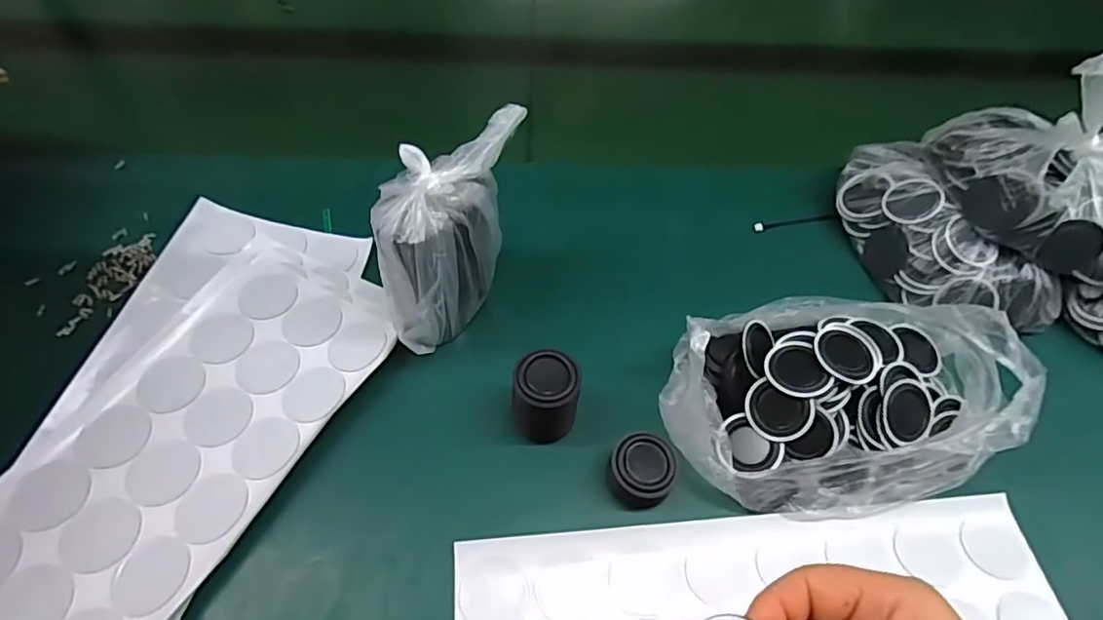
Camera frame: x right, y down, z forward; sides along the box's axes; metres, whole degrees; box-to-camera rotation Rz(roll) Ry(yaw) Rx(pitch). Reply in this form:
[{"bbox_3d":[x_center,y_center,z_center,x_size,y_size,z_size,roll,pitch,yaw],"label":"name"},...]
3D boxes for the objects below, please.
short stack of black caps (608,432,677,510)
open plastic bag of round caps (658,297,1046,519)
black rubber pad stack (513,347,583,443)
[{"bbox_3d":[0.054,0.097,0.348,0.037,0.029,0.038,27,59,15],"label":"short stack of black caps"},{"bbox_3d":[0.166,0.045,0.354,0.196,0.076,0.139,-11,57,-10],"label":"open plastic bag of round caps"},{"bbox_3d":[-0.003,0.053,0.354,0.038,0.061,0.035,11,56,4],"label":"black rubber pad stack"}]

